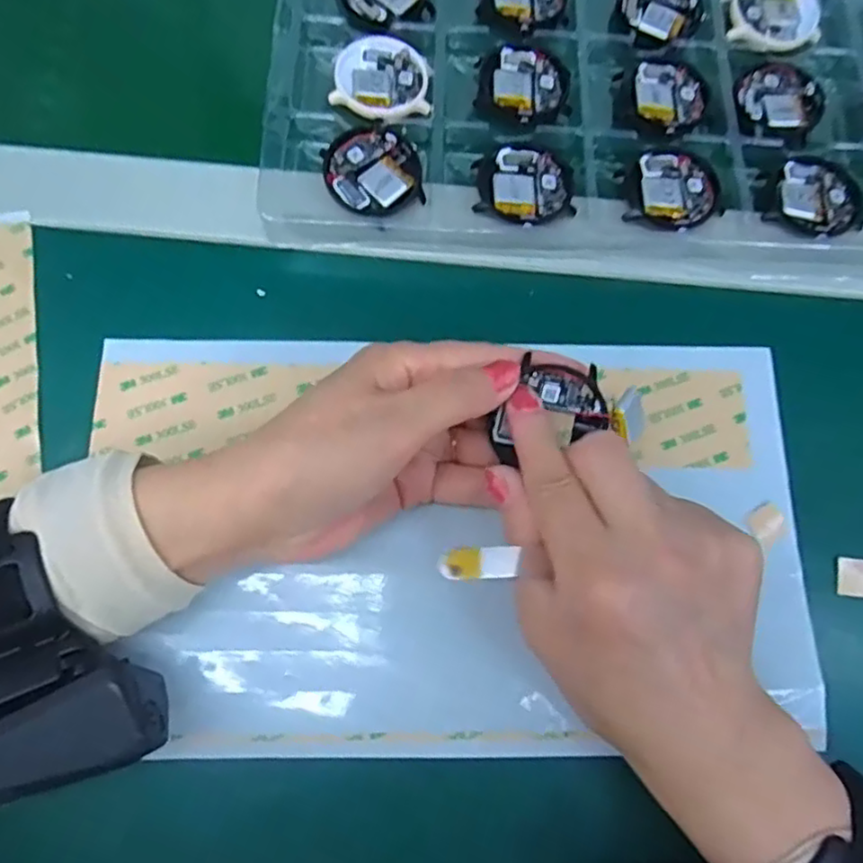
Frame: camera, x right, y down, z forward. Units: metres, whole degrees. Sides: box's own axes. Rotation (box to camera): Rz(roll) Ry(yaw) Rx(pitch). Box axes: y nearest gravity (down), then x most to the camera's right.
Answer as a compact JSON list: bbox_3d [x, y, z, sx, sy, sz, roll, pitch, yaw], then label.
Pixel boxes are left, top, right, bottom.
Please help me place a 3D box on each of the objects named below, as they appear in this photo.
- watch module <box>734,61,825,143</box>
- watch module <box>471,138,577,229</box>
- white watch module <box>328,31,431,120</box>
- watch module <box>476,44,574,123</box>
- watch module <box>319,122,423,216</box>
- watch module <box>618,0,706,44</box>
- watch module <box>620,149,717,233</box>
[{"bbox_3d":[0.175,-0.167,0.330,0.044,0.004,0.044,12,75,1],"label":"watch module"},{"bbox_3d":[0.043,-0.117,0.311,0.044,0.004,0.045,-3,76,-3],"label":"watch module"},{"bbox_3d":[-0.024,-0.175,0.327,0.047,0.004,0.049,9,75,1],"label":"white watch module"},{"bbox_3d":[0.046,-0.173,0.329,0.046,0.005,0.047,3,75,-1],"label":"watch module"},{"bbox_3d":[-0.027,-0.121,0.309,0.044,0.009,0.042,-25,78,-8],"label":"watch module"},{"bbox_3d":[0.121,-0.224,0.348,0.043,0.004,0.043,-36,79,-10],"label":"watch module"},{"bbox_3d":[0.114,-0.114,0.311,0.039,0.004,0.043,14,75,2],"label":"watch module"}]

